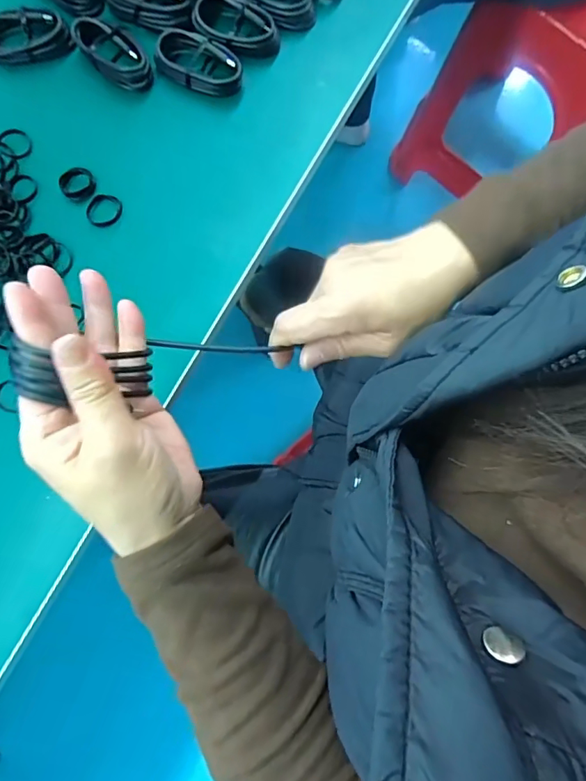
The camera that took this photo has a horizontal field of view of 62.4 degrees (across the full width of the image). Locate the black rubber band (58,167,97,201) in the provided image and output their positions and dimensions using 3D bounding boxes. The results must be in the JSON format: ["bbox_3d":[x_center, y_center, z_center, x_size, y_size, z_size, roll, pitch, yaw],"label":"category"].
[{"bbox_3d":[-0.173,-0.166,0.389,0.027,0.010,0.026,0,80,0],"label":"black rubber band"}]

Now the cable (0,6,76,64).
[{"bbox_3d":[-0.221,-0.295,0.399,0.073,0.016,0.039,-8,80,-1],"label":"cable"}]

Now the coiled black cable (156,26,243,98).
[{"bbox_3d":[-0.077,-0.269,0.395,0.073,0.021,0.034,20,80,4],"label":"coiled black cable"}]

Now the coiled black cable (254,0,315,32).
[{"bbox_3d":[-0.014,-0.336,0.410,0.068,0.024,0.041,39,82,7],"label":"coiled black cable"}]

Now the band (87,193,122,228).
[{"bbox_3d":[-0.149,-0.142,0.385,0.025,0.008,0.029,35,82,6],"label":"band"}]

